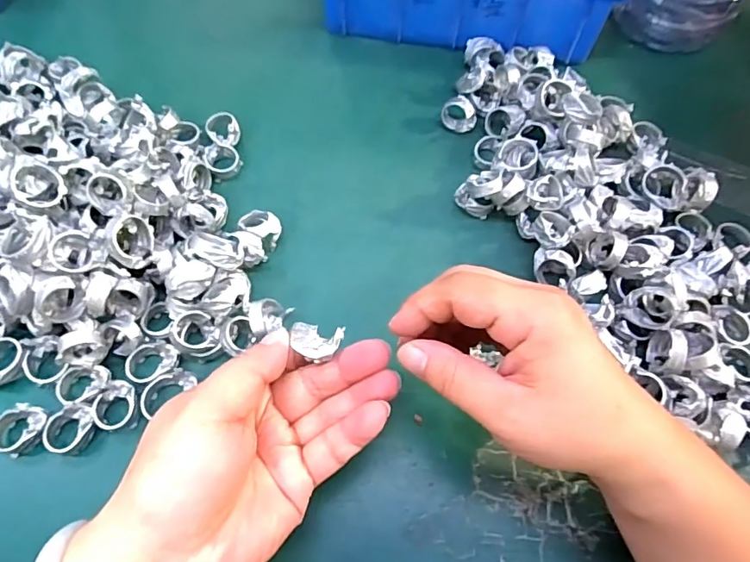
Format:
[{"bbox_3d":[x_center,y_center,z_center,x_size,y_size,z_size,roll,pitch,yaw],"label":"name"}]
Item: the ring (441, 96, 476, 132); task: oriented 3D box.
[{"bbox_3d":[0.064,-0.126,0.381,0.027,0.022,0.016,16,65,6],"label":"ring"}]

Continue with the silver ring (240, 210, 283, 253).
[{"bbox_3d":[-0.075,-0.037,0.336,0.028,0.017,0.023,22,65,8],"label":"silver ring"}]

